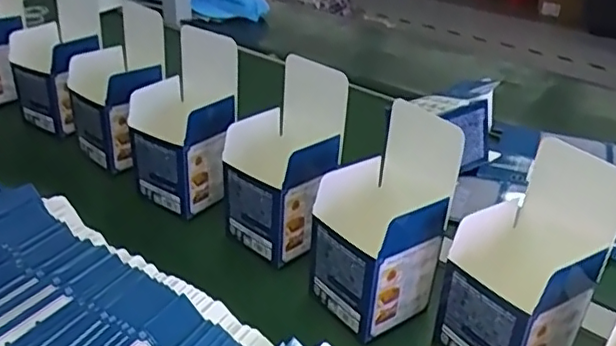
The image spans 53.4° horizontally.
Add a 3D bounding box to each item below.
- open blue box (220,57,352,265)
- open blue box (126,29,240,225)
[{"bbox_3d":[-0.022,-0.010,0.616,0.108,0.165,0.089,-23,41,-33],"label":"open blue box"},{"bbox_3d":[-0.131,-0.055,0.683,0.109,0.162,0.113,21,38,27],"label":"open blue box"}]

